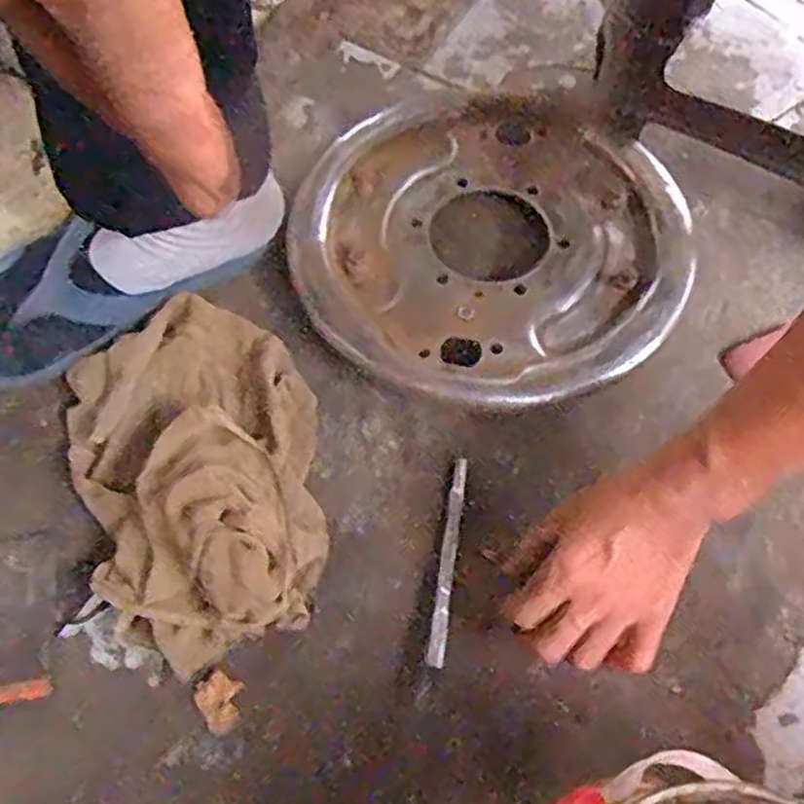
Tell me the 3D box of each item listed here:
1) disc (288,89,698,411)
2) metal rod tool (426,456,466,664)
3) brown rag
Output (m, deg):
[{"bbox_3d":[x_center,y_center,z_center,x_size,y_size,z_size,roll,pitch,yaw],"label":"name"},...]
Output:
[{"bbox_3d":[0.067,-0.132,0.598,0.299,0.047,0.290,-1,63,2],"label":"disc"},{"bbox_3d":[0.032,0.102,0.498,0.010,0.004,0.138,8,64,7],"label":"metal rod tool"},{"bbox_3d":[-0.138,0.039,0.509,0.170,0.063,0.260,-22,64,-8],"label":"brown rag"}]

